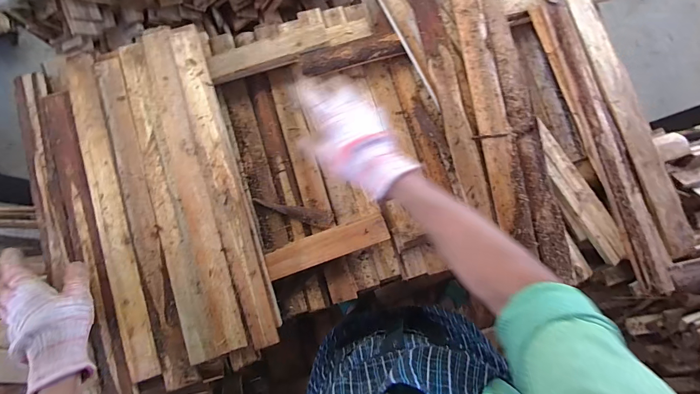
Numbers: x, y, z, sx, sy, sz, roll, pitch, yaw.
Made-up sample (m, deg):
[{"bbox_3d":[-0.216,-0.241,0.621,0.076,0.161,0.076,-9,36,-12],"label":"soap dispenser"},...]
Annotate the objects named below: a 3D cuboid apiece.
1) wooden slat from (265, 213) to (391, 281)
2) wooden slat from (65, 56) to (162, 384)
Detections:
[{"bbox_3d":[-0.034,0.075,0.520,0.190,0.011,0.046,-20,84,-4],"label":"wooden slat"},{"bbox_3d":[-0.350,0.016,0.490,0.042,0.016,0.484,-18,84,-4],"label":"wooden slat"}]

